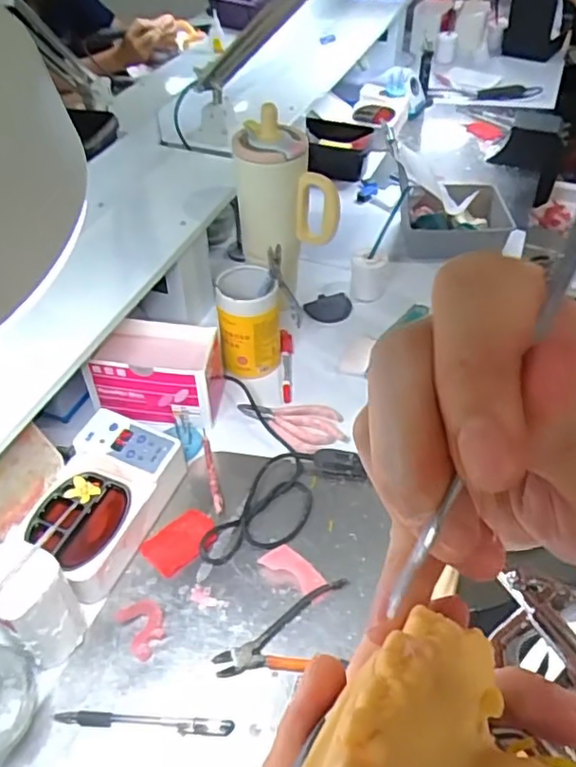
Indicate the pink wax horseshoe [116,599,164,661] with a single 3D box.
[{"bbox_3d":[-0.140,0.237,0.590,0.040,0.006,0.059,-25,51,-21],"label":"pink wax horseshoe"}]

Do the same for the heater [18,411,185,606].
[{"bbox_3d":[-0.201,0.129,0.660,0.115,0.062,0.187,15,48,15],"label":"heater"}]

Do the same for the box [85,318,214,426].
[{"bbox_3d":[-0.164,-0.017,0.769,0.142,0.095,0.091,4,46,5],"label":"box"}]

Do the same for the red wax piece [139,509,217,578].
[{"bbox_3d":[-0.118,0.172,0.666,0.078,0.005,0.050,-34,54,-27],"label":"red wax piece"}]

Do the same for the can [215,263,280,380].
[{"bbox_3d":[-0.052,-0.082,0.815,0.080,0.124,0.085,-2,46,-1],"label":"can"}]

